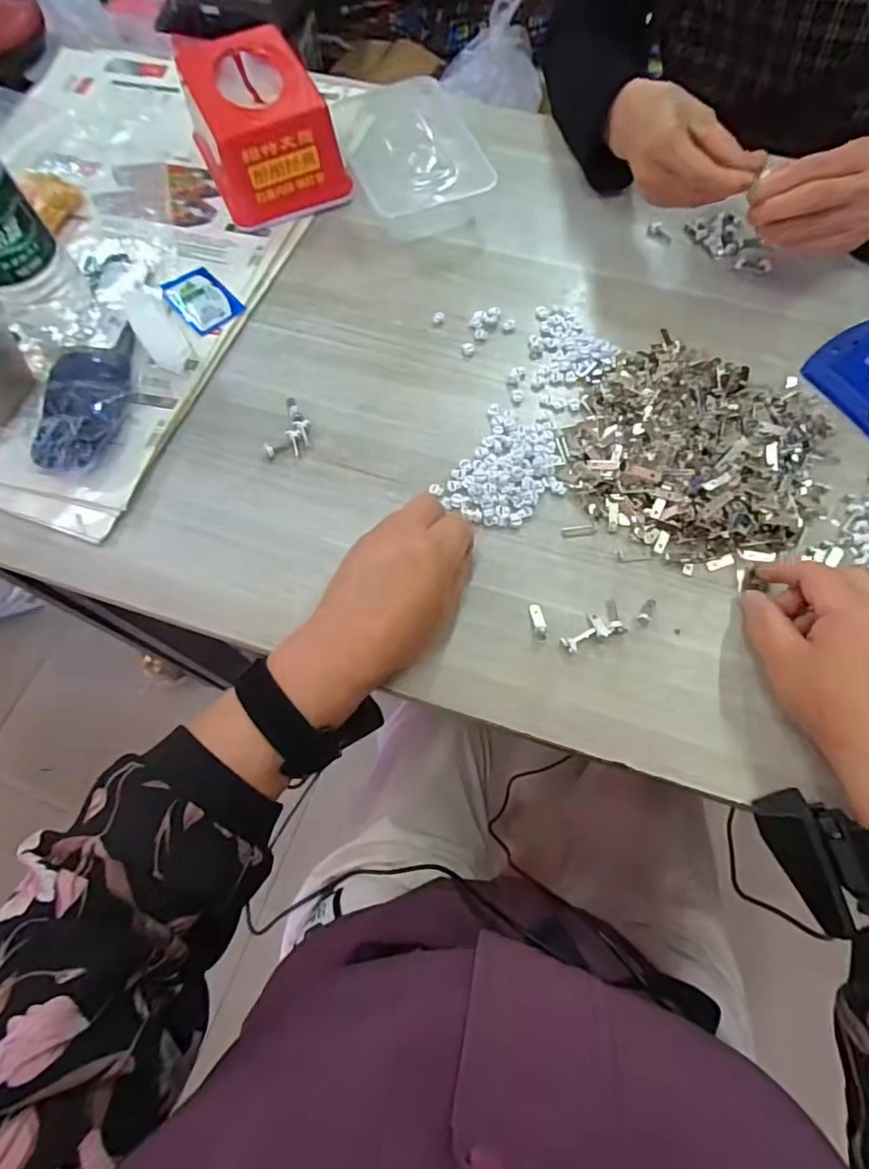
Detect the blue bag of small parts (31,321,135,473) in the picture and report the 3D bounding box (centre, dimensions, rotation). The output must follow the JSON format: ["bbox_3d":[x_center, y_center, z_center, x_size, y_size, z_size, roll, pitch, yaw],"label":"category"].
[{"bbox_3d":[-0.262,-0.139,0.428,0.061,0.024,0.141,-7,56,-5],"label":"blue bag of small parts"}]

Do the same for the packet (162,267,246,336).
[{"bbox_3d":[-0.194,-0.237,0.478,0.044,0.005,0.061,-42,72,-14],"label":"packet"}]

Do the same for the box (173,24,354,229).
[{"bbox_3d":[-0.157,-0.405,0.508,0.107,0.077,0.147,-27,71,-10],"label":"box"}]

